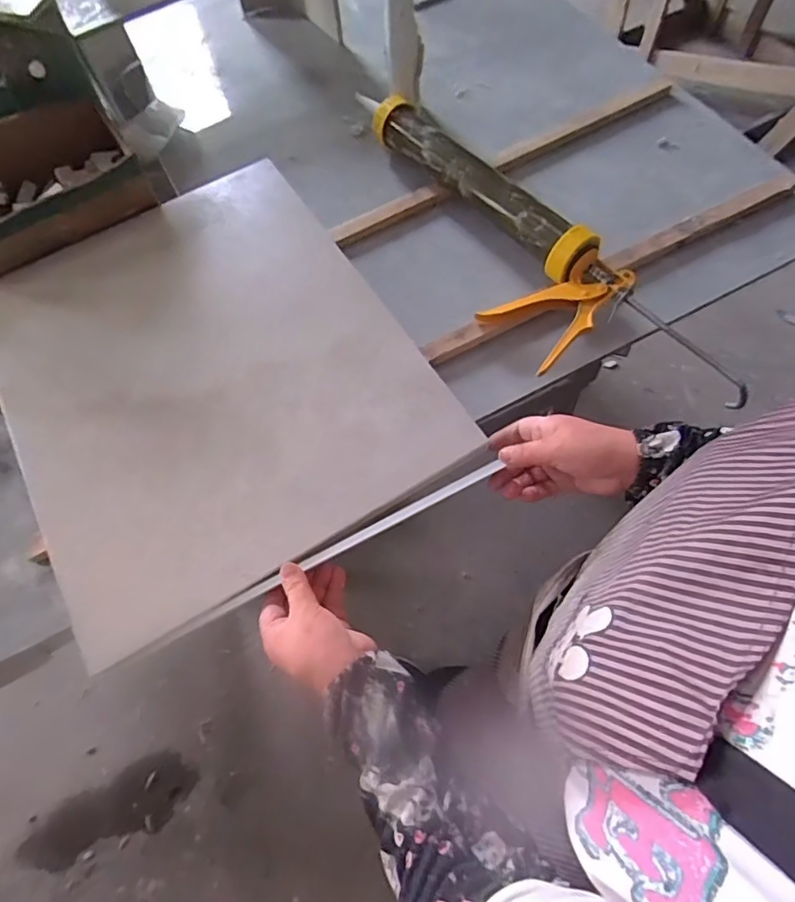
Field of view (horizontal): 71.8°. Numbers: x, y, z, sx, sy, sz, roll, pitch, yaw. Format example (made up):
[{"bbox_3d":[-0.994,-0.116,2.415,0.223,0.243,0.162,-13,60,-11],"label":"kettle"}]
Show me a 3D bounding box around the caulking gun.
[{"bbox_3d":[0.091,-0.292,0.682,0.167,0.058,0.555,-38,68,-14],"label":"caulking gun"}]

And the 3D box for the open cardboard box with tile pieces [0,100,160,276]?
[{"bbox_3d":[-0.477,-0.342,0.729,0.261,0.097,0.162,-32,66,-11],"label":"open cardboard box with tile pieces"}]

